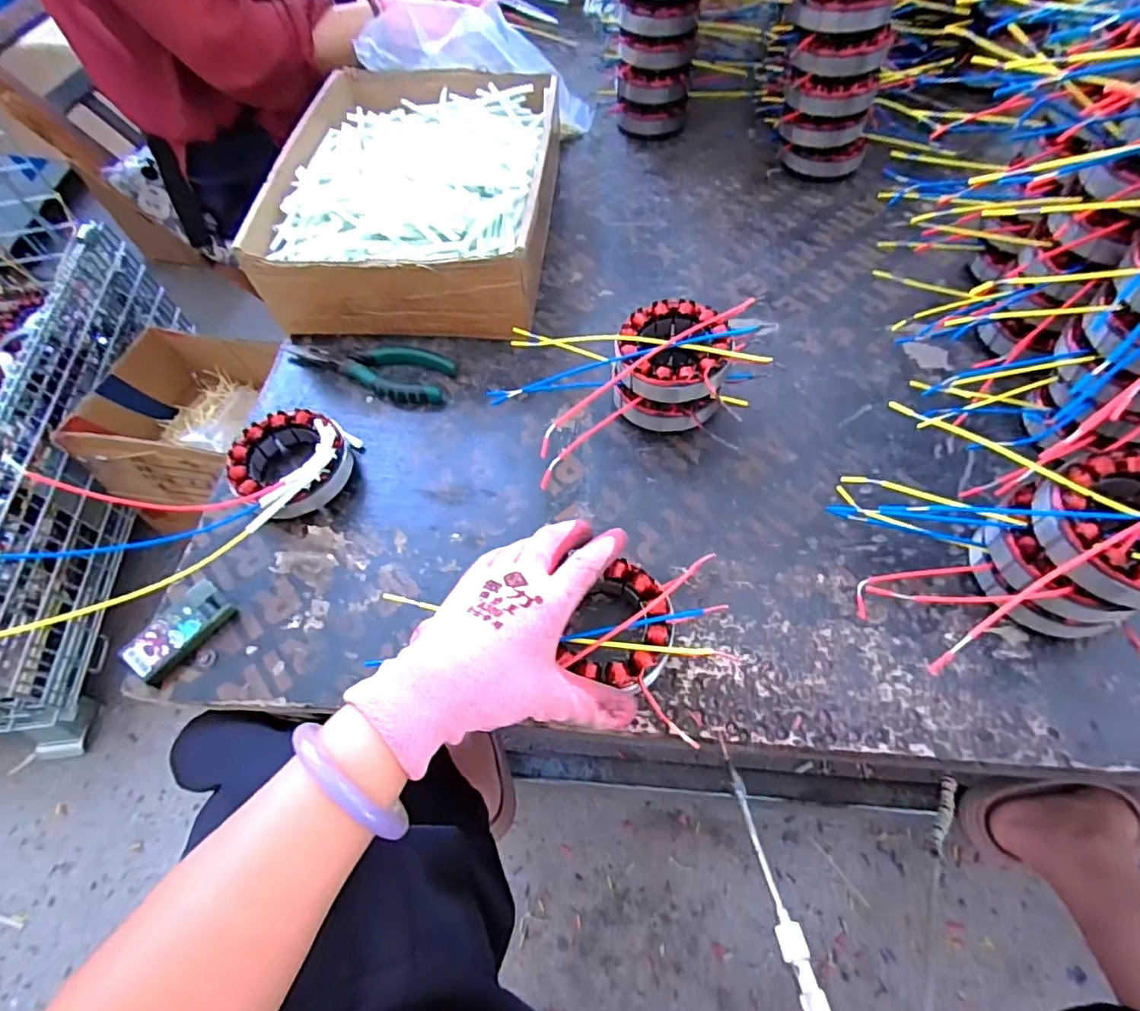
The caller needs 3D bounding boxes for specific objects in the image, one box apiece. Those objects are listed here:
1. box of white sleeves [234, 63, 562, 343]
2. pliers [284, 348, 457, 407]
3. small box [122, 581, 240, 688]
[{"bbox_3d":[-0.138,-0.310,0.587,0.240,0.099,0.340,1,58,5],"label":"box of white sleeves"},{"bbox_3d":[-0.171,-0.124,0.518,0.145,0.016,0.052,21,62,16],"label":"pliers"},{"bbox_3d":[-0.263,0.083,0.396,0.038,0.015,0.064,34,66,22],"label":"small box"}]

